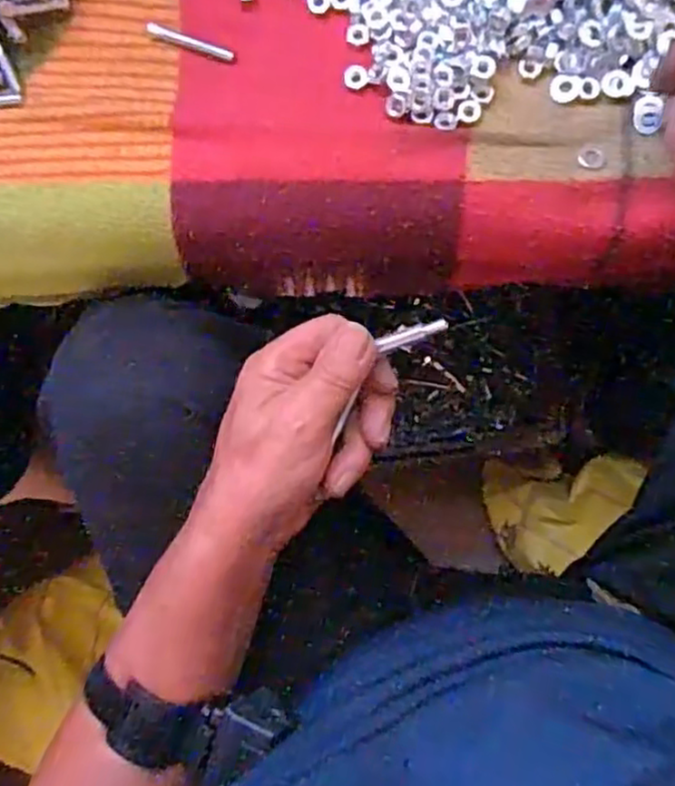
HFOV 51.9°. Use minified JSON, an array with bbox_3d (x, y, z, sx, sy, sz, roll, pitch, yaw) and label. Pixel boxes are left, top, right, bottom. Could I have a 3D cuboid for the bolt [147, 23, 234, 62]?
[{"bbox_3d":[-0.093,-0.221,0.437,0.060,0.004,0.008,22,92,4],"label":"bolt"}]

